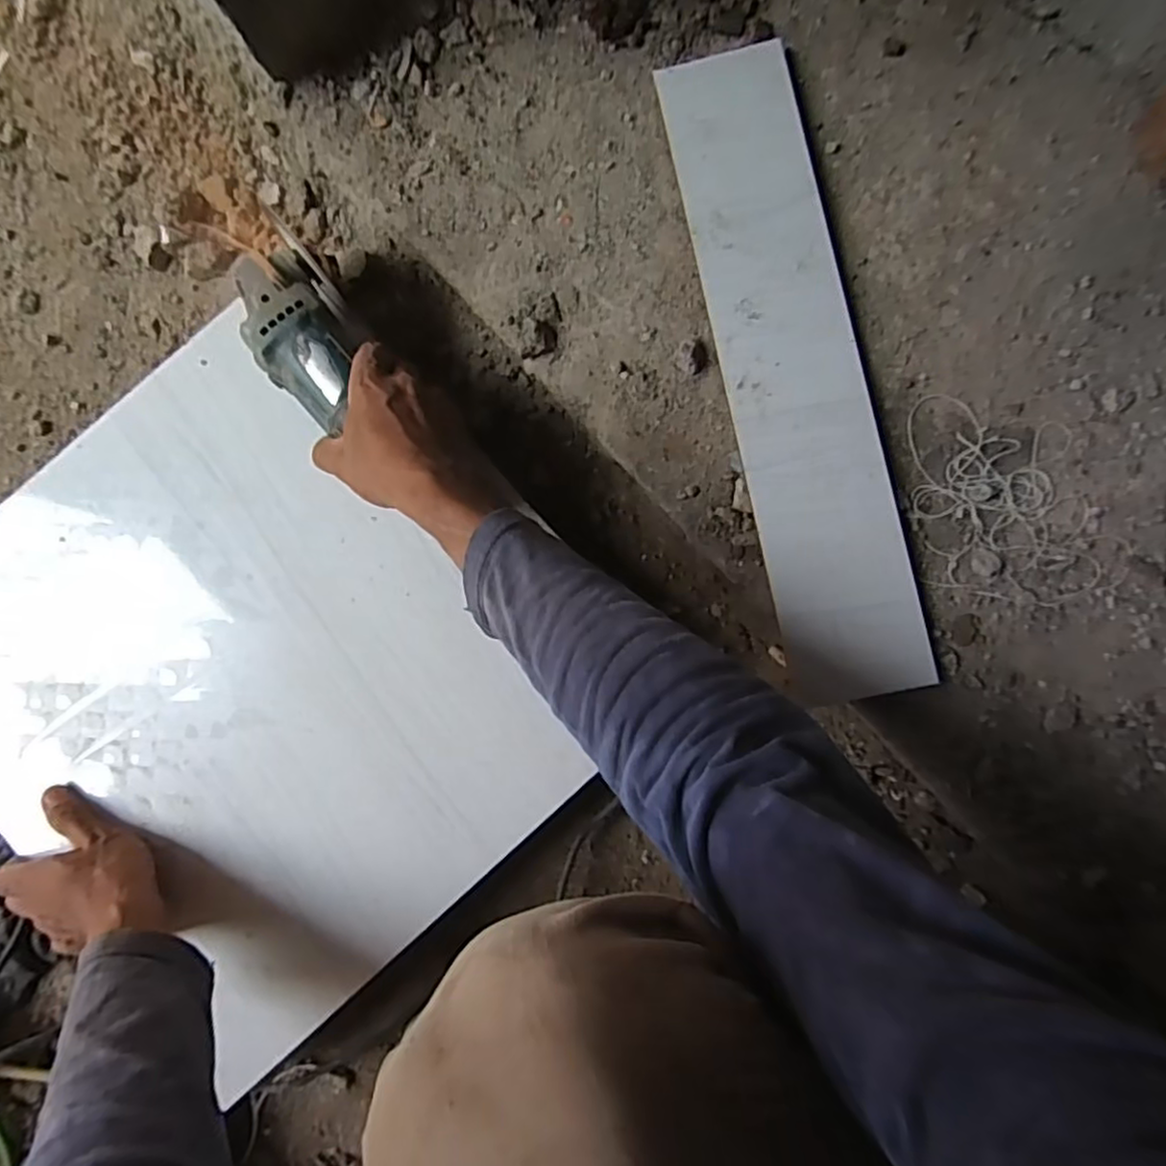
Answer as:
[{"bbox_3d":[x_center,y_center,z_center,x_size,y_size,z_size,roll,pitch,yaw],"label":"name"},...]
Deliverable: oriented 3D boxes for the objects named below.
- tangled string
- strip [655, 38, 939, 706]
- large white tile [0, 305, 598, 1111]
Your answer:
[{"bbox_3d":[0.309,-0.060,0.477,0.130,0.012,0.145,-6,88,5],"label":"tangled string"},{"bbox_3d":[0.154,-0.162,0.492,0.097,0.009,0.487,-11,85,3],"label":"strip"},{"bbox_3d":[-0.298,0.097,0.552,0.410,0.009,0.492,-42,85,-1],"label":"large white tile"}]

